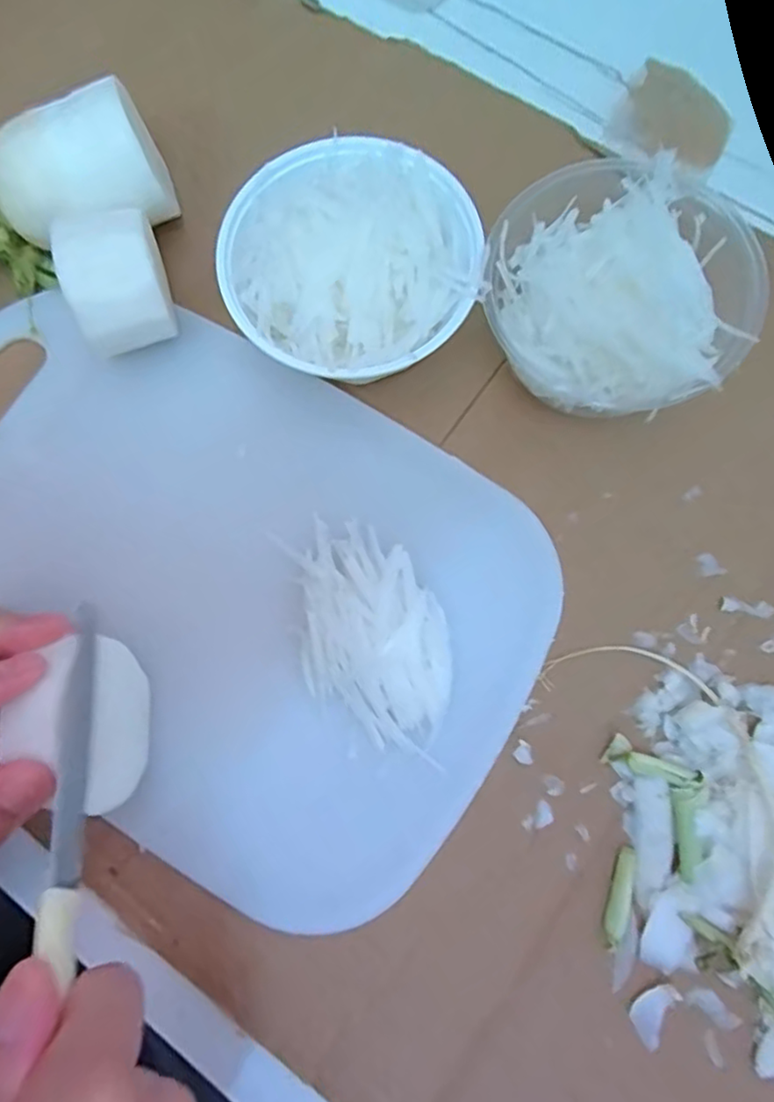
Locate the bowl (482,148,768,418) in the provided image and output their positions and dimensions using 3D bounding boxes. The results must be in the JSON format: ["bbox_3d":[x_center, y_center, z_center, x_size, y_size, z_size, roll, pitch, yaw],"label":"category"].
[{"bbox_3d":[0.098,-0.111,0.276,0.105,0.065,0.096,0,78,1],"label":"bowl"}]

